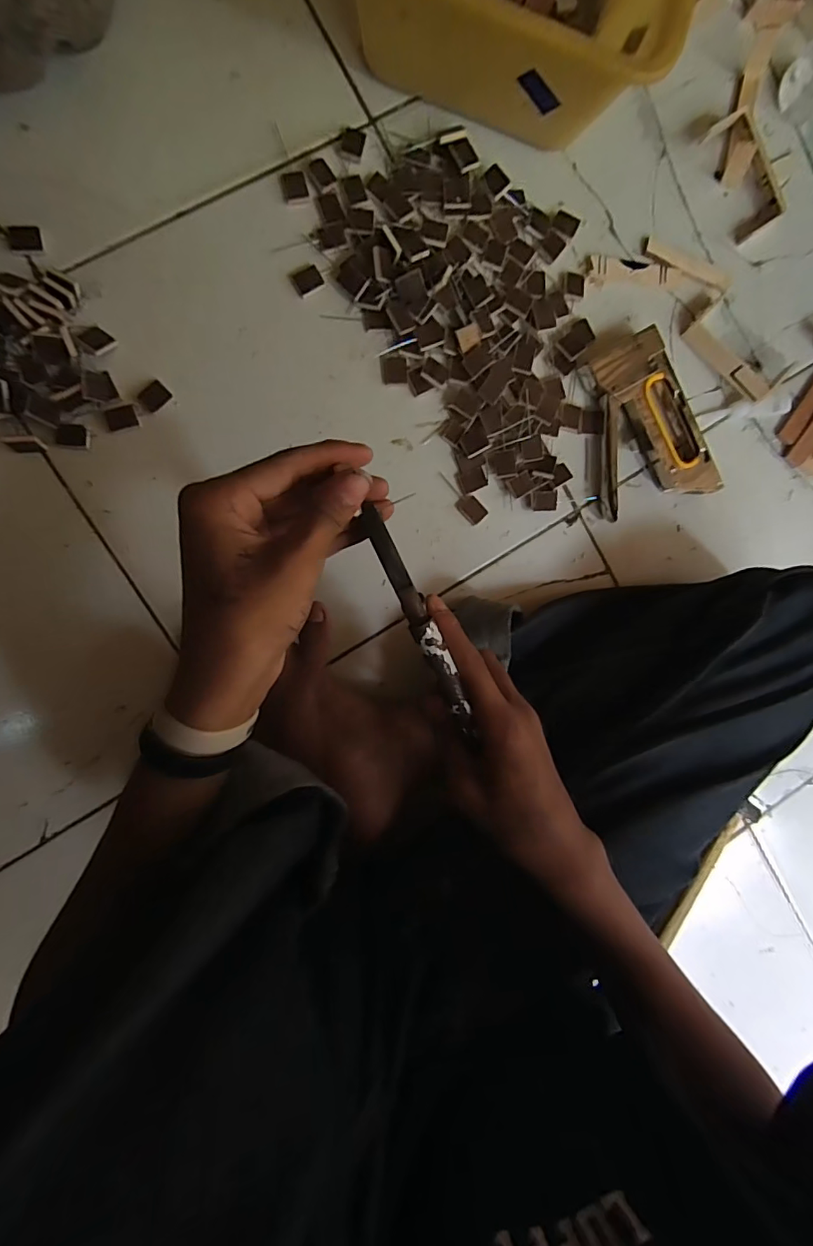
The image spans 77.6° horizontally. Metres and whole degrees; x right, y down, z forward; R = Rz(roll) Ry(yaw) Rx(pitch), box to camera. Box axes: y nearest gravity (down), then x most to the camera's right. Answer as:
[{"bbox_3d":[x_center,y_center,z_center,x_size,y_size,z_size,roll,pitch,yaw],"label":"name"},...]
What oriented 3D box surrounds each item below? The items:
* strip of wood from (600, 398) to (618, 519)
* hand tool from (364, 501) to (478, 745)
[{"bbox_3d":[0.196,-0.160,0.493,0.010,0.020,0.116,-4,95,-9],"label":"strip of wood"},{"bbox_3d":[0.009,0.000,0.303,0.015,0.021,0.142,-27,106,-6],"label":"hand tool"}]

